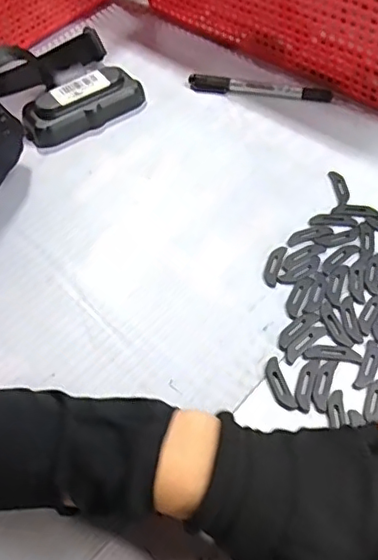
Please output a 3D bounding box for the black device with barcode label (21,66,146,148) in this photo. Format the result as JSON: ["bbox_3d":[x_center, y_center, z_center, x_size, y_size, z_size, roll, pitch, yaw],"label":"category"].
[{"bbox_3d":[-0.093,-0.156,0.504,0.108,0.028,0.042,-27,56,-16],"label":"black device with barcode label"}]

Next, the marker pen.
[{"bbox_3d":[0.063,-0.175,0.519,0.131,0.009,0.016,10,54,11],"label":"marker pen"}]

